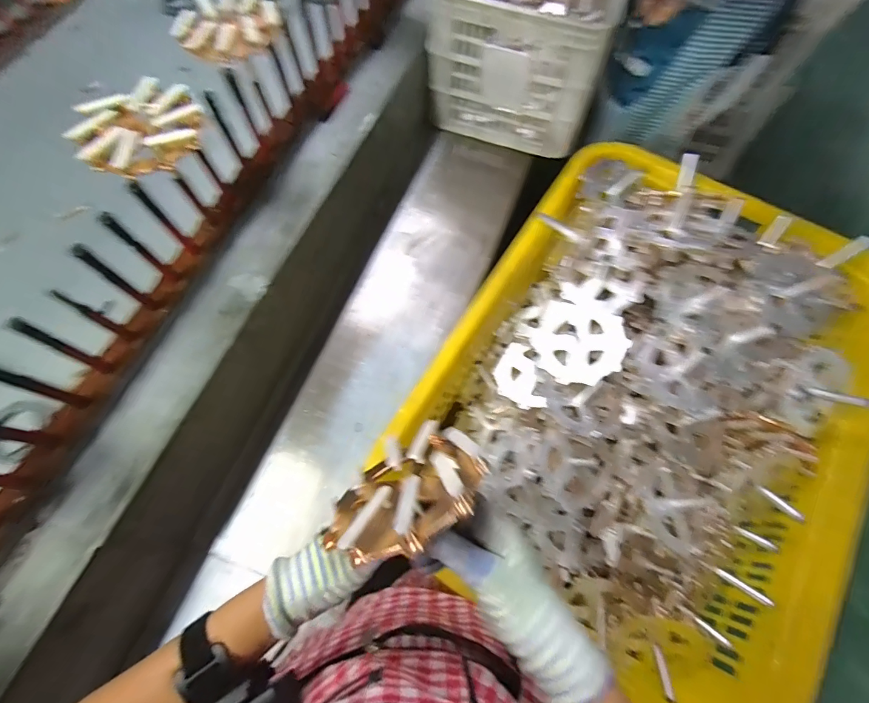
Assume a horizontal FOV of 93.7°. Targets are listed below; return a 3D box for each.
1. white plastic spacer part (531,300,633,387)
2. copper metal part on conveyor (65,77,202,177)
[{"bbox_3d":[0.225,-0.012,0.650,0.146,0.018,0.124,22,82,34],"label":"white plastic spacer part"},{"bbox_3d":[-0.337,-0.256,0.467,0.129,0.042,0.114,-10,68,-2],"label":"copper metal part on conveyor"}]

